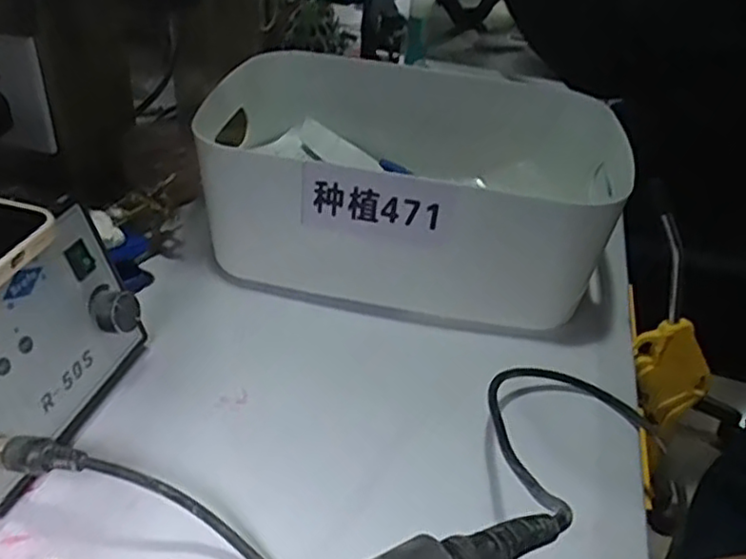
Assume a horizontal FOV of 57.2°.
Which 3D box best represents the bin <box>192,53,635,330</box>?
[{"bbox_3d":[0.030,-0.086,0.549,0.300,0.120,0.226,11,37,5],"label":"bin"}]

